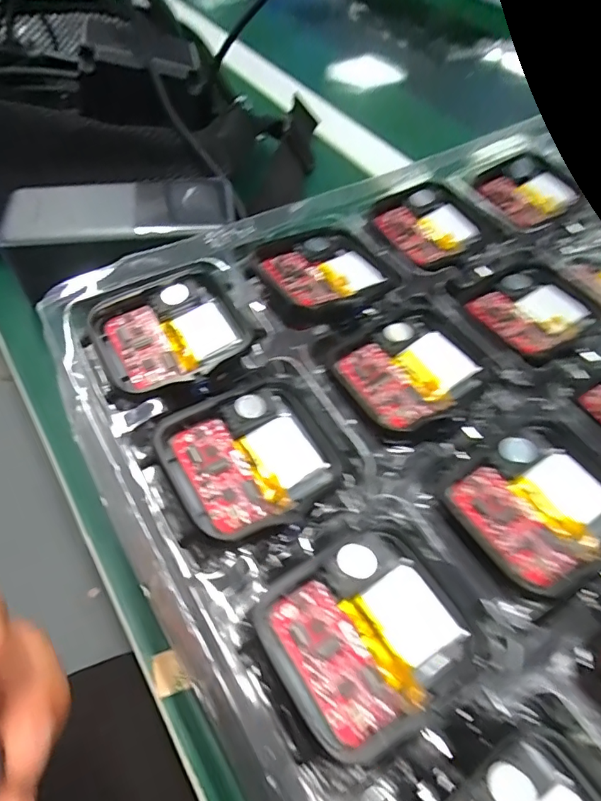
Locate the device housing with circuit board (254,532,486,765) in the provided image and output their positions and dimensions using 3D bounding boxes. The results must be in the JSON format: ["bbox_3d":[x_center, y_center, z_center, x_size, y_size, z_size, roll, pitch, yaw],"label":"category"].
[{"bbox_3d":[0.014,0.050,0.106,0.040,0.006,0.037,-25,60,-20],"label":"device housing with circuit board"}]

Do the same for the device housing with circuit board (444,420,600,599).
[{"bbox_3d":[0.062,0.026,0.125,0.040,0.006,0.035,-29,61,-22],"label":"device housing with circuit board"}]

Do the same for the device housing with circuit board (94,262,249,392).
[{"bbox_3d":[-0.038,-0.020,0.149,0.045,0.014,0.037,-24,59,-19],"label":"device housing with circuit board"}]

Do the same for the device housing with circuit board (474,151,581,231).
[{"bbox_3d":[0.098,-0.090,0.208,0.038,0.009,0.034,-29,61,-22],"label":"device housing with circuit board"}]

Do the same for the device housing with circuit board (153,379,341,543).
[{"bbox_3d":[-0.013,0.014,0.126,0.041,0.010,0.036,-22,59,-18],"label":"device housing with circuit board"}]

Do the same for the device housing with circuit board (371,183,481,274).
[{"bbox_3d":[0.051,-0.069,0.189,0.039,0.006,0.037,-33,62,-23],"label":"device housing with circuit board"}]

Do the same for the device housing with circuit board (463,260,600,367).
[{"bbox_3d":[0.081,-0.032,0.168,0.039,0.004,0.034,-30,61,-22],"label":"device housing with circuit board"}]

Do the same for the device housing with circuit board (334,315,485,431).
[{"bbox_3d":[0.033,-0.009,0.148,0.036,0.005,0.032,-29,61,-22],"label":"device housing with circuit board"}]

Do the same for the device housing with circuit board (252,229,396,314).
[{"bbox_3d":[0.009,-0.045,0.167,0.041,0.005,0.036,-25,60,-20],"label":"device housing with circuit board"}]

